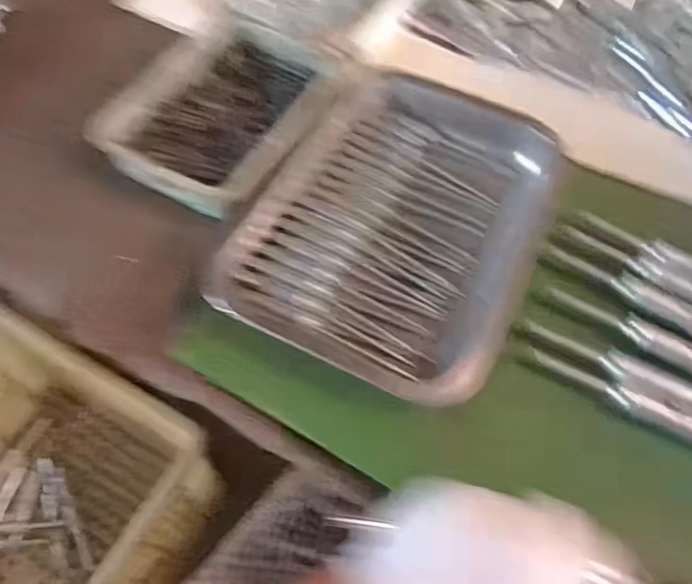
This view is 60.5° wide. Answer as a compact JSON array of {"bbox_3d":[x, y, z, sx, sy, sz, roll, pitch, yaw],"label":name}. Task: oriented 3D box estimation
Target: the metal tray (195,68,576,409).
[{"bbox_3d":[0.039,-0.053,0.439,0.193,0.048,0.255,24,66,8],"label":"metal tray"}]

